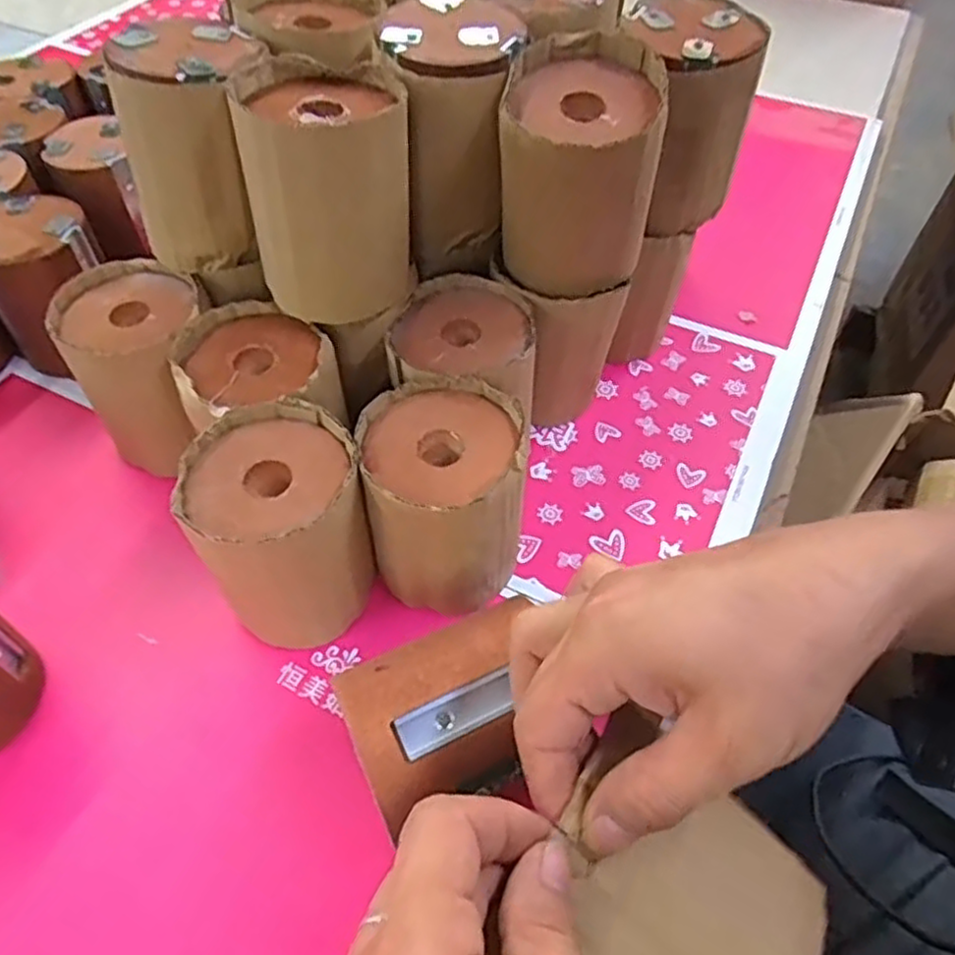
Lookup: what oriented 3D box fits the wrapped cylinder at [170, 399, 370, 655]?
[{"bbox_3d":[-0.100,0.031,0.381,0.085,0.104,0.094,-29,58,-22],"label":"wrapped cylinder"}]

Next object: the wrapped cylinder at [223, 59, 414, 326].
[{"bbox_3d":[-0.080,-0.152,0.394,0.086,0.116,0.086,-7,53,-7],"label":"wrapped cylinder"}]

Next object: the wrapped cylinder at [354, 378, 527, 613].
[{"bbox_3d":[-0.019,0.014,0.397,0.079,0.106,0.084,1,52,-1],"label":"wrapped cylinder"}]

